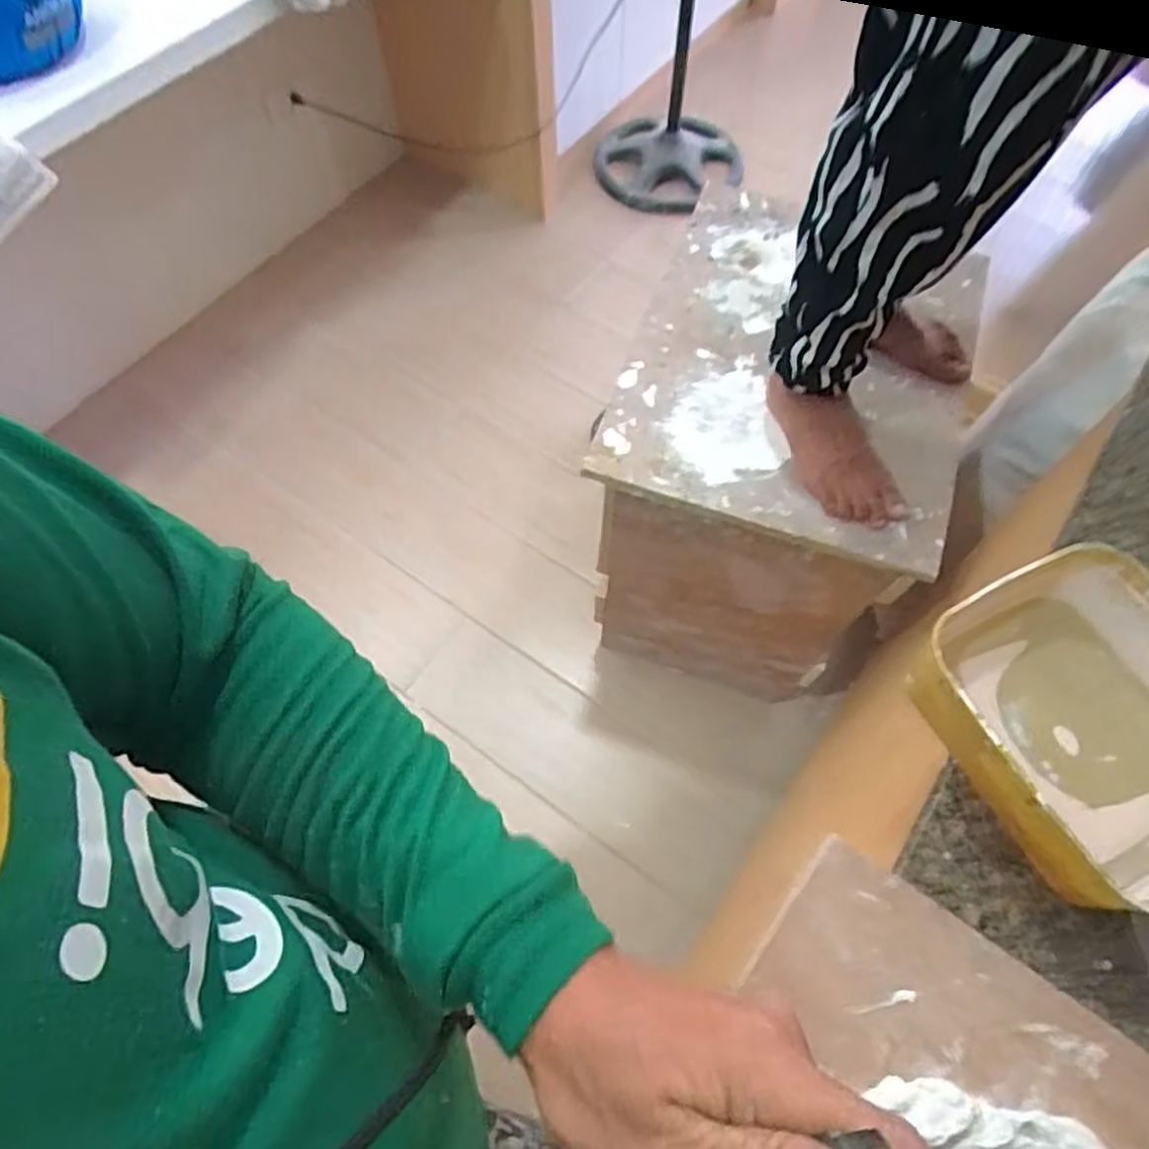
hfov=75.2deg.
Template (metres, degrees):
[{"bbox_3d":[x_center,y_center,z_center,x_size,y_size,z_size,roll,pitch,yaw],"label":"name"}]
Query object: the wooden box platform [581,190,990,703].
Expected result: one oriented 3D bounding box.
[{"bbox_3d":[0.309,-0.160,1.275,0.448,0.615,0.517,16,65,9],"label":"wooden box platform"}]

